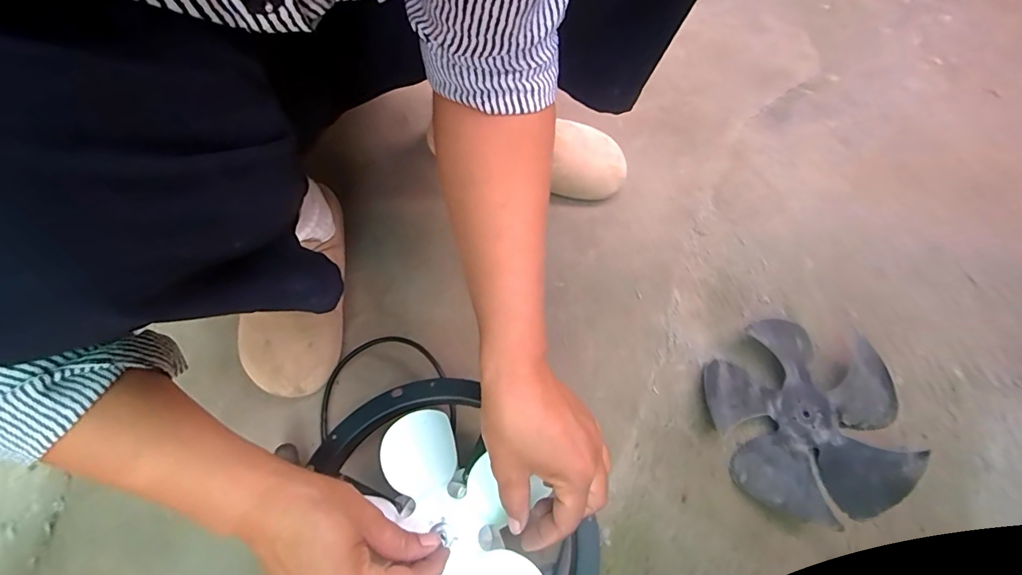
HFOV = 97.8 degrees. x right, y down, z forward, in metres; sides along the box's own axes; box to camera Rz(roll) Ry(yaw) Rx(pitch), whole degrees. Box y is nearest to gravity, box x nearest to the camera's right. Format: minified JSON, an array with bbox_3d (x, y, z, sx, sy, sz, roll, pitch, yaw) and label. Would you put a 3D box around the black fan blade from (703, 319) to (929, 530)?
[{"bbox_3d":[0.295,0.126,0.441,0.180,0.035,0.184,1,68,-3],"label":"black fan blade"}]

